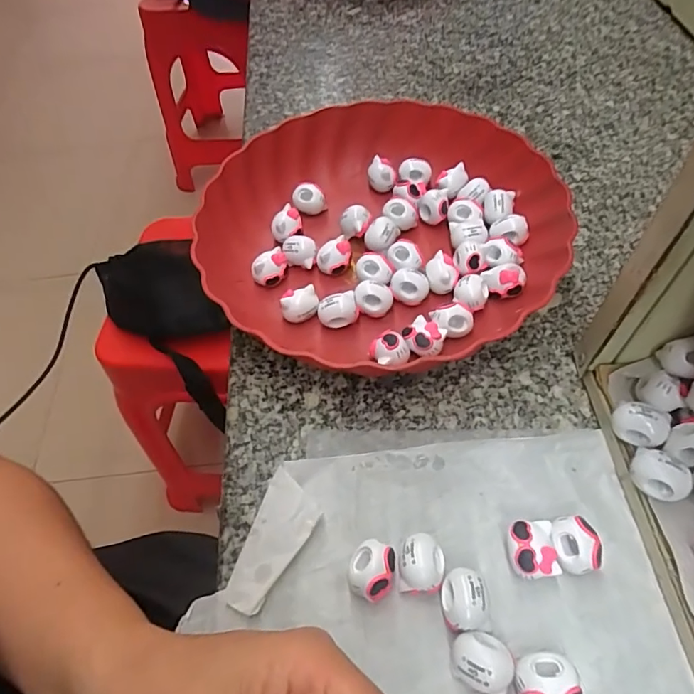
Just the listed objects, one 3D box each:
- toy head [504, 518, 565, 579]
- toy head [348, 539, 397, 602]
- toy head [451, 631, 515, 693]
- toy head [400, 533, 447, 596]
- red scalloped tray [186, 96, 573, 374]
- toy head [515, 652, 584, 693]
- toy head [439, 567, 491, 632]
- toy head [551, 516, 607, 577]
[{"bbox_3d":[0.087,0.098,0.238,0.024,0.020,0.025,-8,56,-1],"label":"toy head"},{"bbox_3d":[0.012,0.108,0.238,0.021,0.019,0.025,22,61,18],"label":"toy head"},{"bbox_3d":[0.058,0.136,0.215,0.024,0.020,0.022,17,59,15],"label":"toy head"},{"bbox_3d":[0.036,0.105,0.238,0.022,0.019,0.025,-3,56,2],"label":"toy head"},{"bbox_3d":[0.022,-0.081,0.349,0.231,0.050,0.228,-40,62,-20],"label":"red scalloped tray"},{"bbox_3d":[0.083,0.142,0.209,0.025,0.020,0.021,-18,57,-8],"label":"toy head"},{"bbox_3d":[0.054,0.117,0.229,0.020,0.020,0.025,-3,56,2],"label":"toy head"},{"bbox_3d":[0.108,0.096,0.238,0.020,0.018,0.024,-10,56,-3],"label":"toy head"}]

